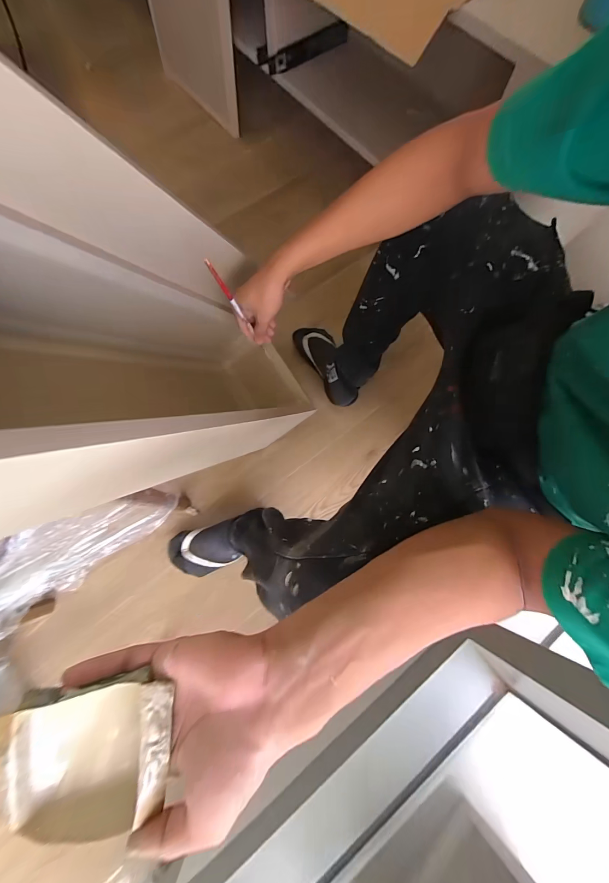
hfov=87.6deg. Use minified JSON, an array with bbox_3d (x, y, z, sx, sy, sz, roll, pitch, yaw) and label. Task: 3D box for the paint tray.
[{"bbox_3d":[-0.135,0.204,0.209,0.090,0.036,0.088,-2,75,-1],"label":"paint tray"}]

